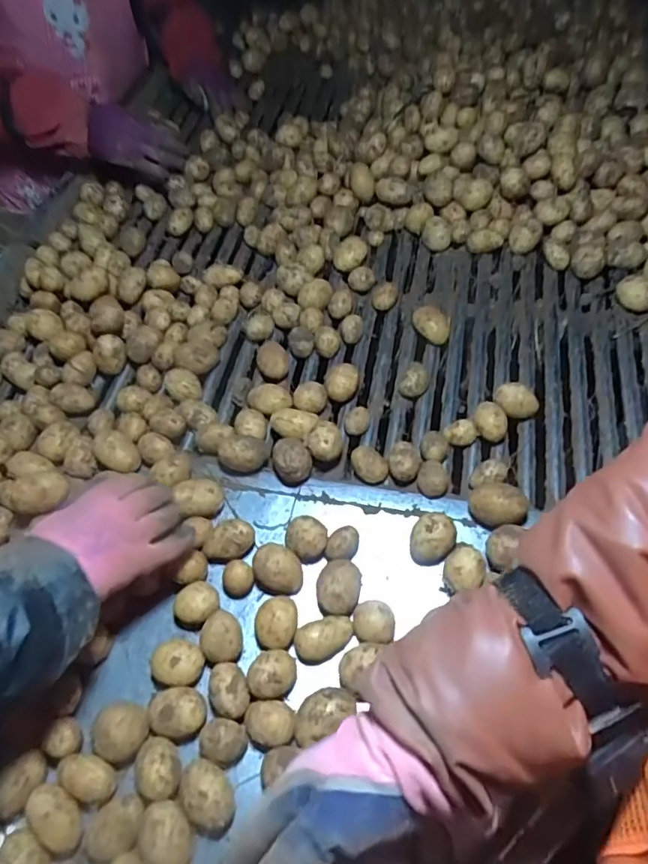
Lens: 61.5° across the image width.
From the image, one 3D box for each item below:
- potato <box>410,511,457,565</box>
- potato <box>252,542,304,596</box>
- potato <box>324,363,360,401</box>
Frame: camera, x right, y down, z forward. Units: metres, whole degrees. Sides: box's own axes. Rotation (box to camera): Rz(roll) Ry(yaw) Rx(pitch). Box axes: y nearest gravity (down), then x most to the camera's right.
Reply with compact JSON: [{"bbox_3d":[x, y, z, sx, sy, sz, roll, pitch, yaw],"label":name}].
[{"bbox_3d":[0.111,0.113,0.561,0.042,0.034,0.050,16,56,13],"label":"potato"},{"bbox_3d":[-0.048,0.140,0.556,0.047,0.041,0.045,-1,54,1],"label":"potato"},{"bbox_3d":[0.022,-0.061,0.674,0.041,0.030,0.040,-1,54,2],"label":"potato"}]

